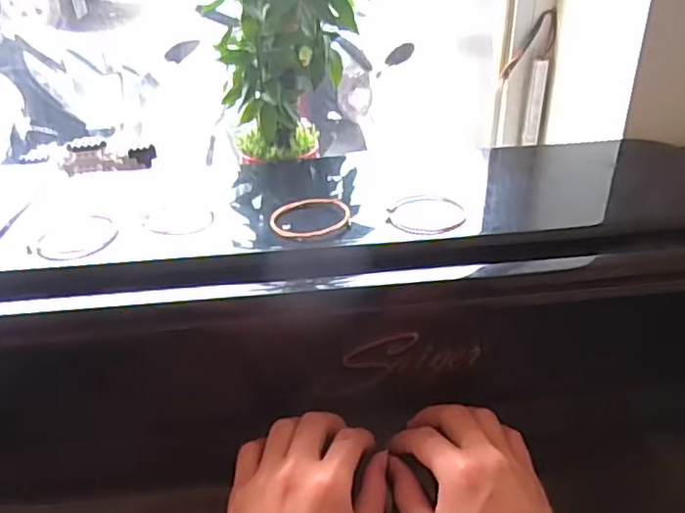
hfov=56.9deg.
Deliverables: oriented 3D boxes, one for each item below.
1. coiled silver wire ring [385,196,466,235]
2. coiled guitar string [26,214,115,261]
[{"bbox_3d":[0.065,-0.032,0.491,0.056,0.007,0.057,-2,31,1],"label":"coiled silver wire ring"},{"bbox_3d":[-0.200,-0.014,0.479,0.057,0.009,0.056,-2,31,1],"label":"coiled guitar string"}]

